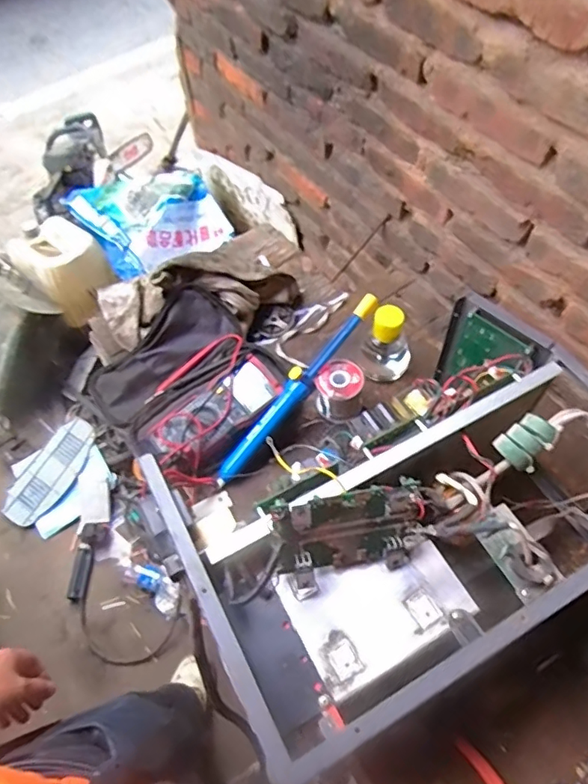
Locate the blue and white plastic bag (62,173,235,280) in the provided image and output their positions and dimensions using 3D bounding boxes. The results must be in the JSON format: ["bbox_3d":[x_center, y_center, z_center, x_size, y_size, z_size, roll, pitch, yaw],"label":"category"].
[{"bbox_3d":[-0.484,-0.596,1.724,0.389,0.184,0.502,-31,62,-16],"label":"blue and white plastic bag"}]

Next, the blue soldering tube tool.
[{"bbox_3d":[0.004,-0.006,0.710,0.026,0.026,0.318,38,85,22],"label":"blue soldering tube tool"}]

